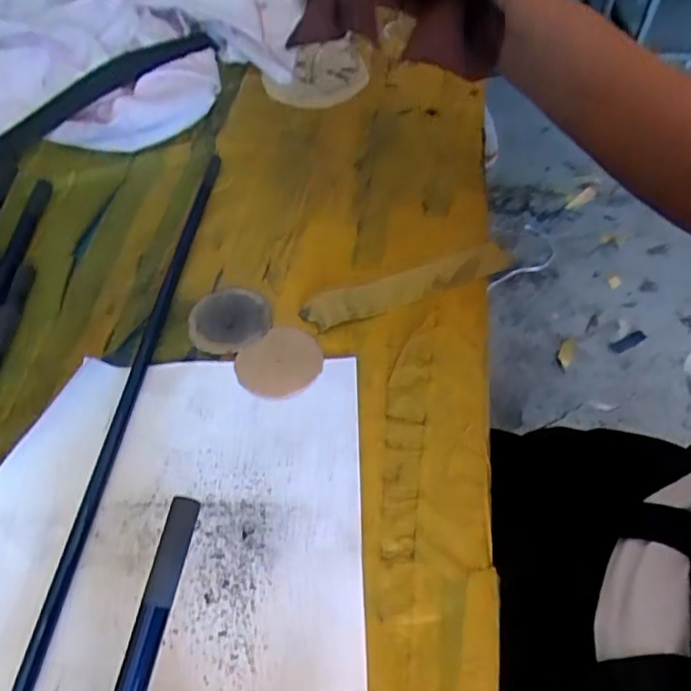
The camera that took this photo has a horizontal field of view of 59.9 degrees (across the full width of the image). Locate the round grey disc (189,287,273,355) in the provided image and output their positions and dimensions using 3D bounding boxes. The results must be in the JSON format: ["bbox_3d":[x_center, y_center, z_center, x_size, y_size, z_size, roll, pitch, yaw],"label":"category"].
[{"bbox_3d":[-0.085,-0.019,0.440,0.057,0.004,0.058,0,55,1],"label":"round grey disc"}]

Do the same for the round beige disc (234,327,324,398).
[{"bbox_3d":[-0.046,0.010,0.415,0.052,0.004,0.058,36,63,23],"label":"round beige disc"}]

